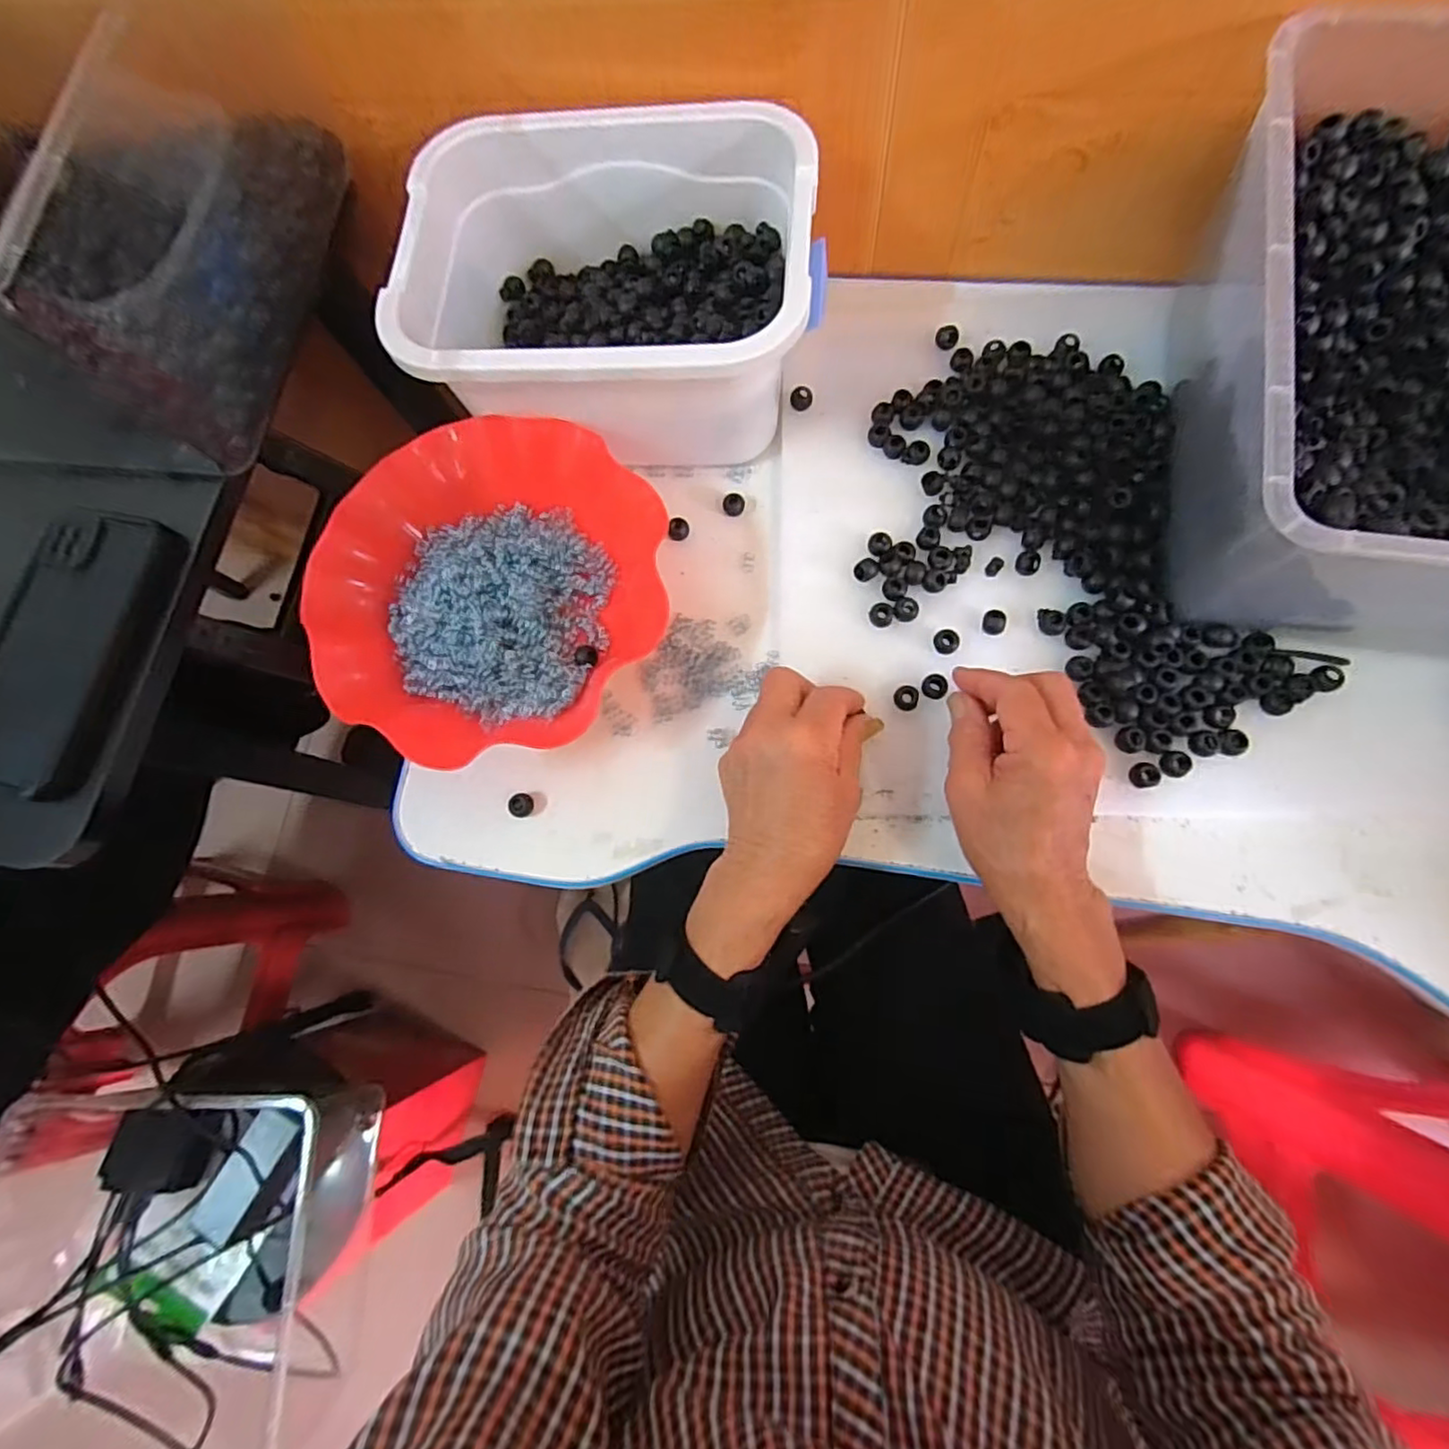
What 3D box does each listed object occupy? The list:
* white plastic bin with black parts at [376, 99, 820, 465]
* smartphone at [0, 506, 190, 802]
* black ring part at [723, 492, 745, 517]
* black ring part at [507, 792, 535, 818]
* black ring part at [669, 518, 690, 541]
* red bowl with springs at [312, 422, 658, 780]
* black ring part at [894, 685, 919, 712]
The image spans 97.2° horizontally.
[{"bbox_3d":[-0.070,-0.276,0.421,0.256,0.109,0.185,4,81,7],"label":"white plastic bin with black parts"},{"bbox_3d":[-0.365,-0.042,0.355,0.079,0.012,0.157,13,80,3],"label":"smartphone"},{"bbox_3d":[0.006,-0.155,0.451,0.015,0.006,0.015,-1,76,5],"label":"black ring part"},{"bbox_3d":[-0.132,0.052,0.411,0.015,0.007,0.015,5,77,6],"label":"black ring part"},{"bbox_3d":[-0.032,-0.137,0.448,0.014,0.007,0.017,1,77,5],"label":"black ring part"},{"bbox_3d":[-0.145,-0.088,0.409,0.213,0.055,0.210,-1,83,7],"label":"red bowl with springs"},{"bbox_3d":[0.113,-0.016,0.395,0.015,0.006,0.015,-1,76,5],"label":"black ring part"}]

